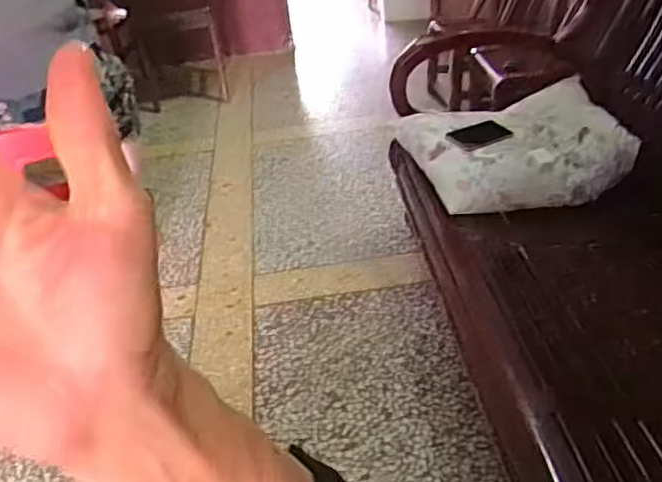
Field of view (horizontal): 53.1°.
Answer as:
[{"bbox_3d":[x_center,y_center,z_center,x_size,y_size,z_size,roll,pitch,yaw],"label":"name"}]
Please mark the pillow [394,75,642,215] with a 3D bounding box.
[{"bbox_3d":[0.449,-0.230,1.634,0.483,0.194,0.423,-10,32,-6],"label":"pillow"}]

